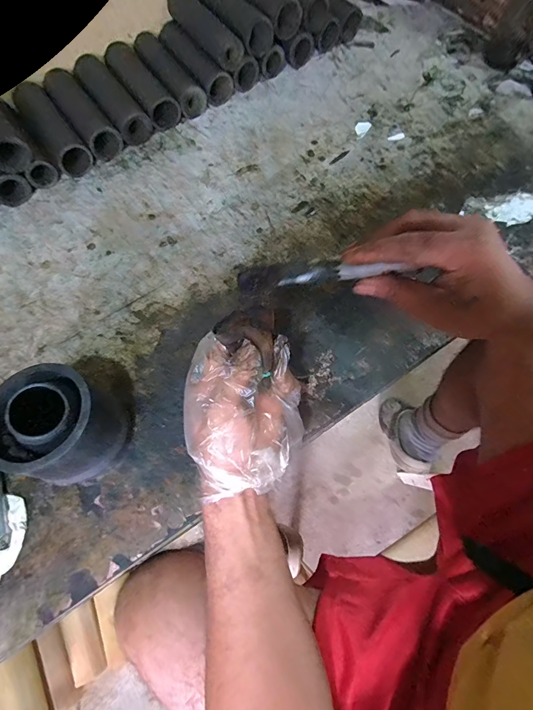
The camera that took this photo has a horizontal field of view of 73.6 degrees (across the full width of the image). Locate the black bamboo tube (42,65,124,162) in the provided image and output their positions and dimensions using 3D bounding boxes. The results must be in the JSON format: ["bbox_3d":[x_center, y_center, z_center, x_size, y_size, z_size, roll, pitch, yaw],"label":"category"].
[{"bbox_3d":[-0.310,-0.407,0.599,0.056,0.055,0.175,-36,70,-12],"label":"black bamboo tube"}]

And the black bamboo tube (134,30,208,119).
[{"bbox_3d":[-0.176,-0.499,0.635,0.054,0.052,0.177,-35,70,-12],"label":"black bamboo tube"}]

